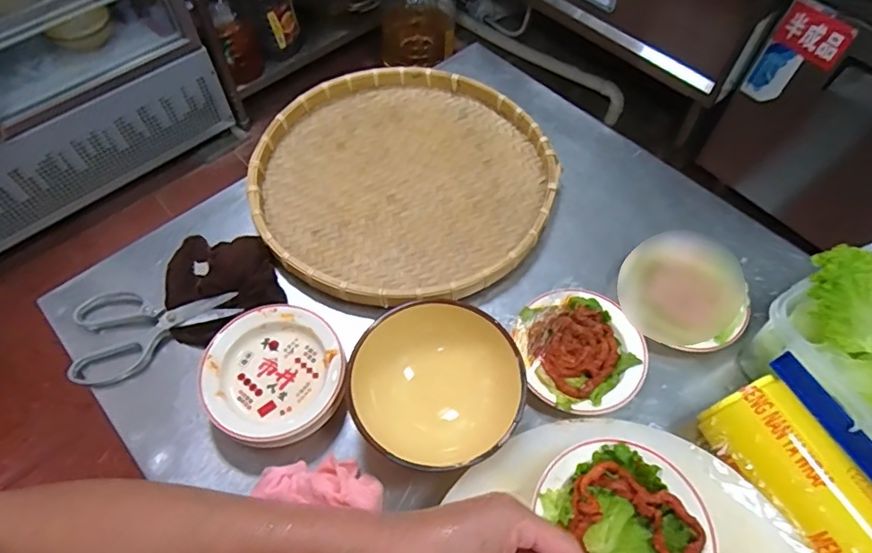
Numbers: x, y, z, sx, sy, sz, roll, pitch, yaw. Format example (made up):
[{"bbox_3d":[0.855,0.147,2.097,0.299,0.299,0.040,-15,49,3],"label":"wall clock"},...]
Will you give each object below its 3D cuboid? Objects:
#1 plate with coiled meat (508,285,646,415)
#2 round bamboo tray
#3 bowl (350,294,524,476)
[{"bbox_3d":[0.174,0.087,0.637,0.147,0.028,0.152,1,58,-1],"label":"plate with coiled meat"},{"bbox_3d":[-0.050,-0.150,0.778,0.413,0.058,0.434,1,58,-1],"label":"round bamboo tray"},{"bbox_3d":[0.001,0.122,0.579,0.178,0.082,0.170,1,58,-1],"label":"bowl"}]

